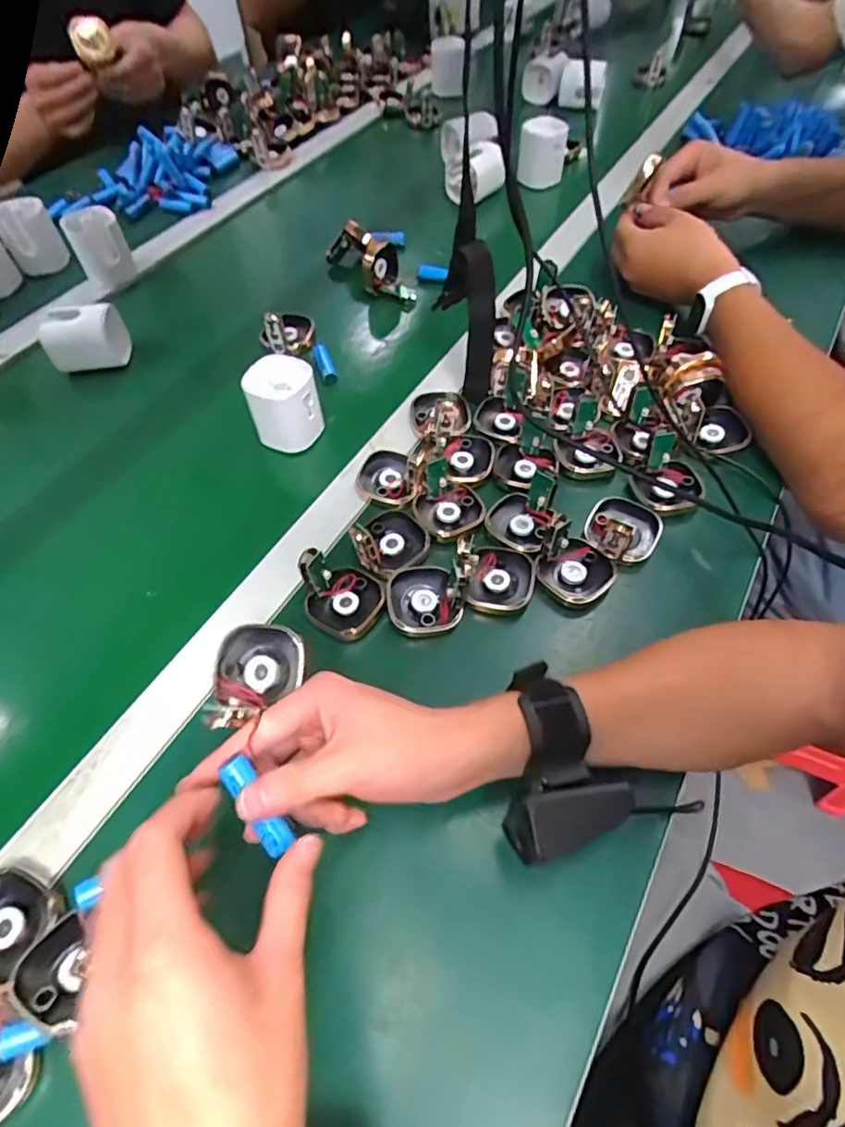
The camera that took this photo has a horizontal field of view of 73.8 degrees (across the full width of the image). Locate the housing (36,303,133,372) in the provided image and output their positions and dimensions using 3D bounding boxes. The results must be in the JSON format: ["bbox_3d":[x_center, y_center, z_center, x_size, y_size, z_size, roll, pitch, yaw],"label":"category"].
[{"bbox_3d":[-0.342,-0.232,0.572,0.070,0.049,0.048,-6,55,-2],"label":"housing"}]

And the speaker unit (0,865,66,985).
[{"bbox_3d":[-0.231,0.197,0.310,0.048,0.015,0.047,26,60,18],"label":"speaker unit"}]

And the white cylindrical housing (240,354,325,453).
[{"bbox_3d":[-0.123,-0.142,0.499,0.057,0.062,0.057,-1,55,1],"label":"white cylindrical housing"}]

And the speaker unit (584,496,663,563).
[{"bbox_3d":[0.158,-0.034,0.431,0.051,0.040,0.060,25,60,18],"label":"speaker unit"}]

